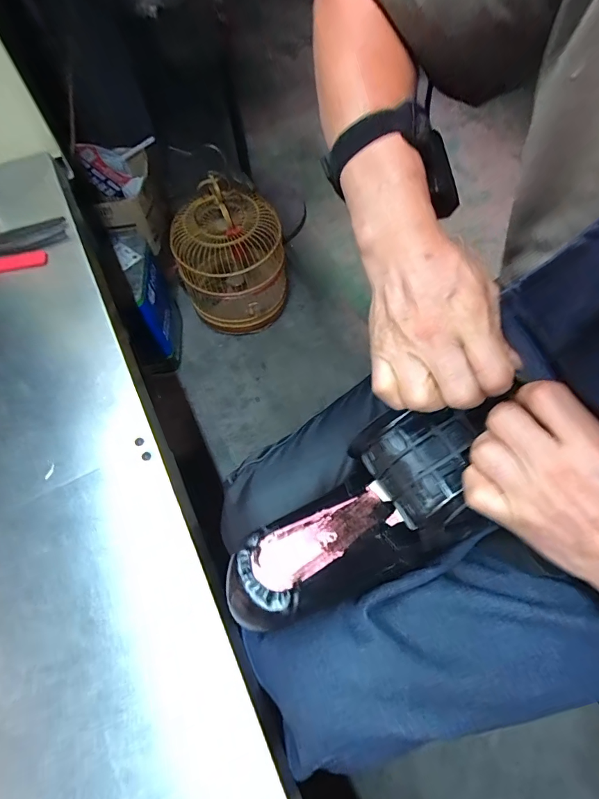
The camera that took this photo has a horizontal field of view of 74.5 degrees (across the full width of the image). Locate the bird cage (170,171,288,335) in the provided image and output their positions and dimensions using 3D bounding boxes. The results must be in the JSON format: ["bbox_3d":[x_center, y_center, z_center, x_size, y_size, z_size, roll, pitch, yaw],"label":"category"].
[{"bbox_3d":[-0.215,-0.444,1.266,0.331,0.380,0.291,-18,65,-9],"label":"bird cage"}]

